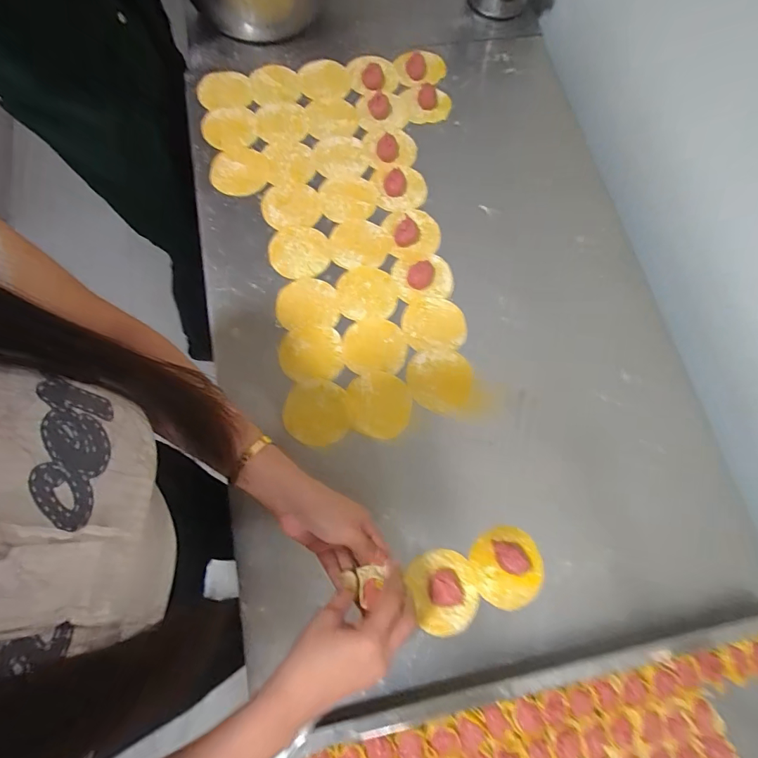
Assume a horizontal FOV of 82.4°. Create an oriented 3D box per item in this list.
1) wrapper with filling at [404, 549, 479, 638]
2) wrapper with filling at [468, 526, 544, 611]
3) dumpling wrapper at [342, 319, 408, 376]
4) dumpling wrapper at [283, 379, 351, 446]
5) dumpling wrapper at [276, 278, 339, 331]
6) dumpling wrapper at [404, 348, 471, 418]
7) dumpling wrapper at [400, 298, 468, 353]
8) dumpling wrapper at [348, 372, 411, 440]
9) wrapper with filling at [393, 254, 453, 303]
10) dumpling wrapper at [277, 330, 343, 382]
[{"bbox_3d":[0.074,0.235,0.473,0.072,0.027,0.083,-15,74,-7],"label":"wrapper with filling"},{"bbox_3d":[0.147,0.212,0.485,0.077,0.026,0.083,1,72,-2],"label":"wrapper with filling"},{"bbox_3d":[-0.005,-0.043,0.567,0.082,0.005,0.075,-2,72,-3],"label":"dumpling wrapper"},{"bbox_3d":[-0.077,0.041,0.534,0.079,0.004,0.080,1,72,-2],"label":"dumpling wrapper"},{"bbox_3d":[-0.096,-0.101,0.583,0.081,0.004,0.073,-3,71,-5],"label":"dumpling wrapper"},{"bbox_3d":[0.077,0.002,0.553,0.081,0.007,0.083,12,72,1],"label":"dumpling wrapper"},{"bbox_3d":[0.074,-0.072,0.578,0.084,0.004,0.074,-5,73,-4],"label":"dumpling wrapper"},{"bbox_3d":[0.001,0.033,0.543,0.075,0.005,0.081,-4,72,-4],"label":"dumpling wrapper"},{"bbox_3d":[0.063,-0.140,0.595,0.079,0.014,0.066,-10,73,-6],"label":"wrapper with filling"},{"bbox_3d":[-0.088,-0.030,0.558,0.079,0.006,0.072,-7,73,-5],"label":"dumpling wrapper"}]

